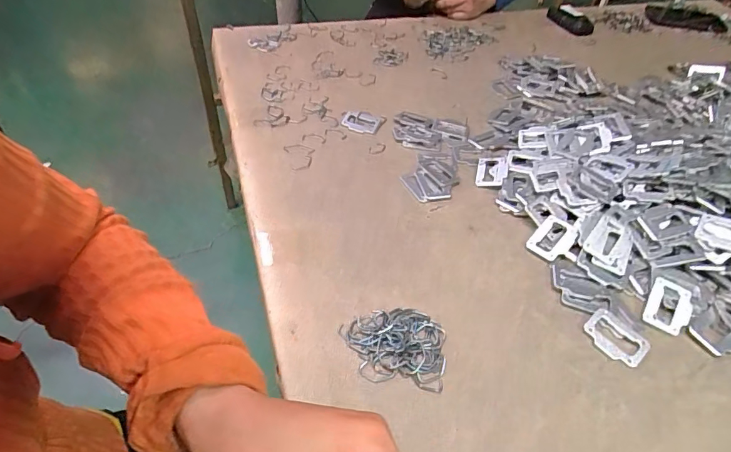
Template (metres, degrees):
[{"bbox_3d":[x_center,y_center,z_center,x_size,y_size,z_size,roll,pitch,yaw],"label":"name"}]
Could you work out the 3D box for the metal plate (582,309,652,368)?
[{"bbox_3d":[0.230,0.102,0.404,0.037,0.007,0.051,-29,55,-28],"label":"metal plate"}]

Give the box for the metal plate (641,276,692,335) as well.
[{"bbox_3d":[0.293,0.076,0.424,0.039,0.004,0.054,28,65,13],"label":"metal plate"}]

